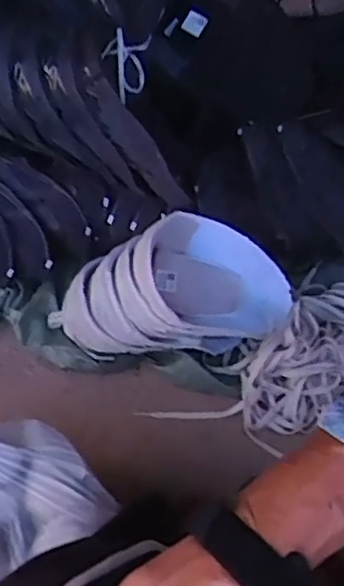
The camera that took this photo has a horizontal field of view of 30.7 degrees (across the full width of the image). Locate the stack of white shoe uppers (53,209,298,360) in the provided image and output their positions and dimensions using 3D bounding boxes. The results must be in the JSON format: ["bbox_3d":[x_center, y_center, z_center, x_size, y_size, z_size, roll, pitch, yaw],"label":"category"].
[{"bbox_3d":[0.000,-0.001,0.762,0.291,0.133,0.120,-4,51,-5],"label":"stack of white shoe uppers"}]

